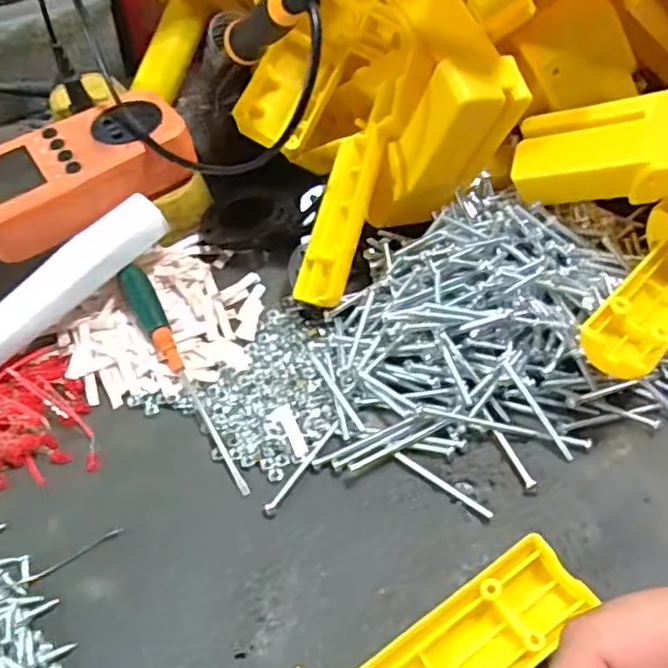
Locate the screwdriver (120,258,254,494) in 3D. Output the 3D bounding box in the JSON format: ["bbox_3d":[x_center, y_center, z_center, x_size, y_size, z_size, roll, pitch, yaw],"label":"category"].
[{"bbox_3d":[-0.080,0.019,0.335,0.015,0.016,0.151,-26,62,-17],"label":"screwdriver"}]

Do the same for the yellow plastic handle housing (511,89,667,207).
[{"bbox_3d":[0.149,-0.090,0.320,0.111,0.030,0.053,2,69,37],"label":"yellow plastic handle housing"}]

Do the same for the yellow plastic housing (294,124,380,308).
[{"bbox_3d":[0.003,-0.065,0.352,0.028,0.018,0.100,14,84,13],"label":"yellow plastic housing"}]

